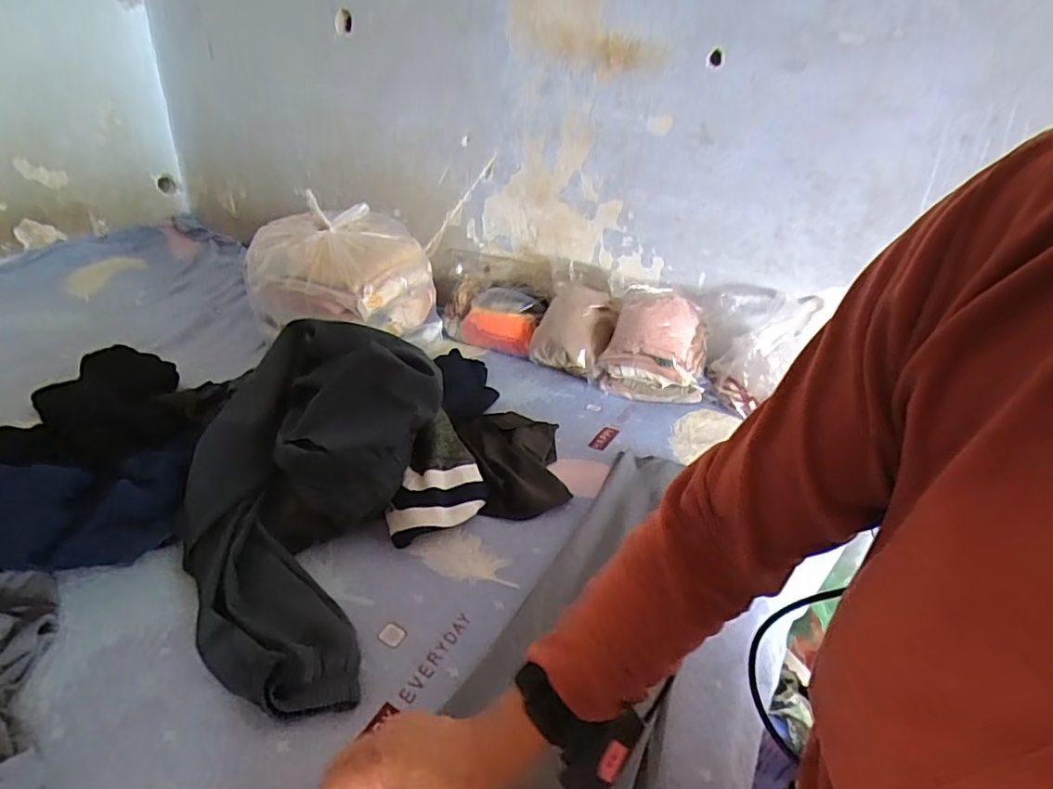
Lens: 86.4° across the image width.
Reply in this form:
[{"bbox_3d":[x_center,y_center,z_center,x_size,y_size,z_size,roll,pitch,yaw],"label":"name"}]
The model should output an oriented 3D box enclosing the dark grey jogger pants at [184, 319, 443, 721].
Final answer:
[{"bbox_3d":[-0.293,0.109,0.719,0.308,0.087,0.509,-3,51,15],"label":"dark grey jogger pants"}]

